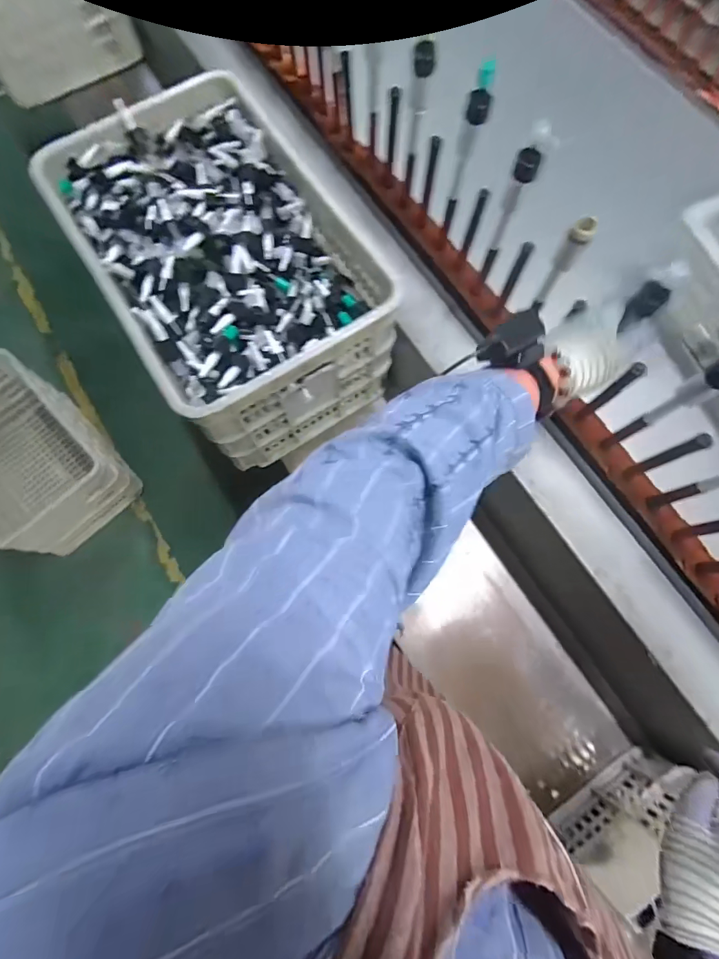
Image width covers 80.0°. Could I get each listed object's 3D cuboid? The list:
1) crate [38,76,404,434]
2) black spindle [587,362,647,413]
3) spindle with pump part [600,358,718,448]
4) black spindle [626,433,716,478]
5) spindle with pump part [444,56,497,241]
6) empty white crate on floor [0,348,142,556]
[{"bbox_3d":[-0.213,-0.345,0.691,0.344,0.169,0.506,-32,78,-7],"label":"crate"},{"bbox_3d":[0.329,-0.118,0.554,0.012,0.116,0.016,-38,79,-8],"label":"black spindle"},{"bbox_3d":[0.356,-0.088,0.495,0.026,0.241,0.030,-44,80,-10],"label":"spindle with pump part"},{"bbox_3d":[0.385,-0.027,0.542,0.018,0.133,0.015,-28,78,-6],"label":"black spindle"},{"bbox_3d":[0.140,-0.423,0.567,0.025,0.206,0.028,6,76,1],"label":"spindle with pump part"},{"bbox_3d":[-1.044,-0.053,1.348,0.415,0.274,0.532,-43,80,-9],"label":"empty white crate on floor"}]

